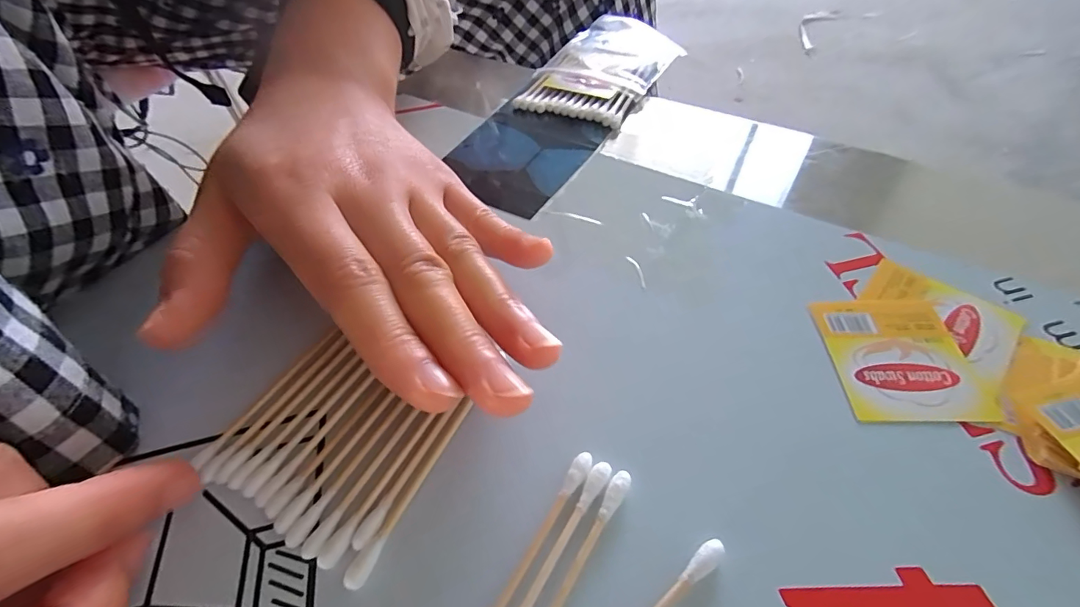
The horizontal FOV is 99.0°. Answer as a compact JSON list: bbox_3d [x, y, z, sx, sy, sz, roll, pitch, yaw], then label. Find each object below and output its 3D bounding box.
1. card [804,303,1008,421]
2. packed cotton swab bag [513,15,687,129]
[{"bbox_3d":[0.111,0.016,0.143,0.039,0.004,0.042,-1,52,3],"label":"card"},{"bbox_3d":[0.036,-0.134,0.262,0.063,0.009,0.107,27,58,22],"label":"packed cotton swab bag"}]

